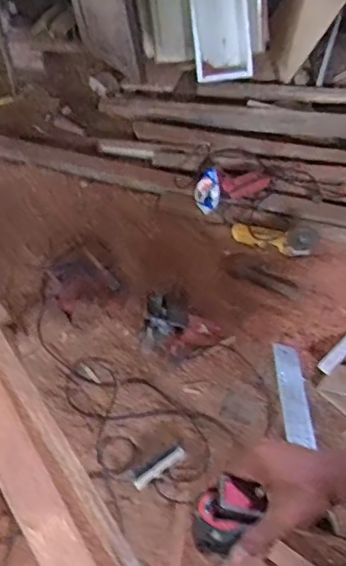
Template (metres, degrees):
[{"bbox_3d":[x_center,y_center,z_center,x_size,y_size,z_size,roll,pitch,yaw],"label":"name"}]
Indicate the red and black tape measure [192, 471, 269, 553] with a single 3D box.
[{"bbox_3d":[0.055,0.246,0.633,0.079,0.047,0.058,-44,59,-10],"label":"red and black tape measure"}]

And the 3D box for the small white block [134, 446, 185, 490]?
[{"bbox_3d":[-0.037,0.506,1.643,0.157,0.024,0.030,-32,60,-17],"label":"small white block"}]

